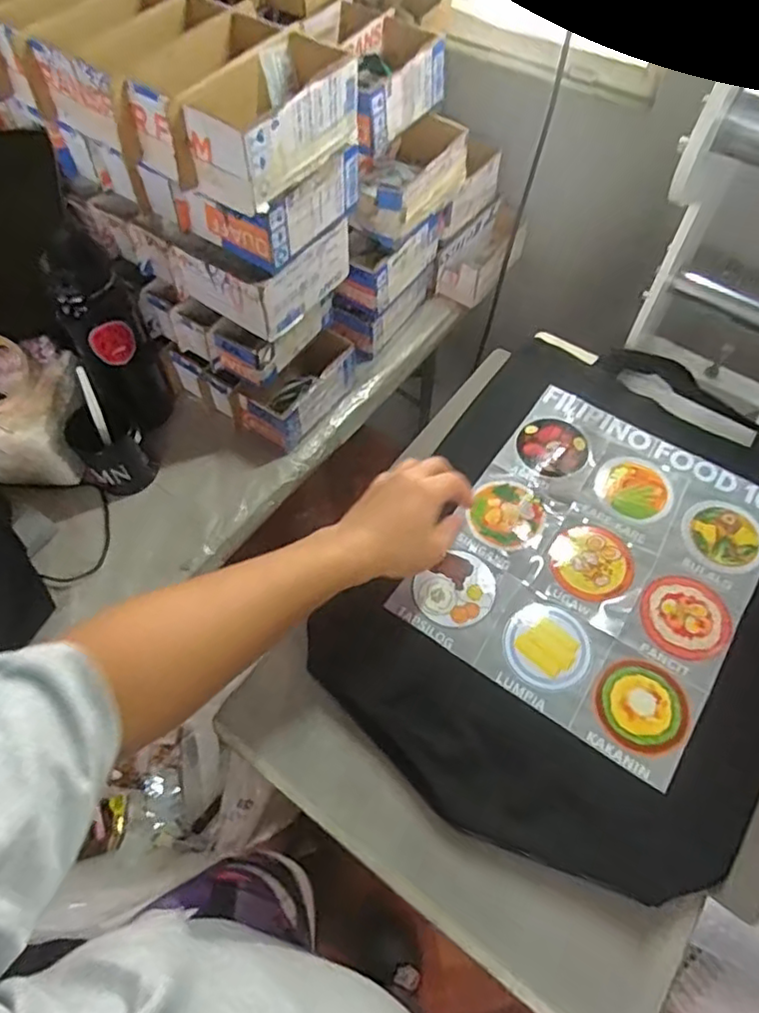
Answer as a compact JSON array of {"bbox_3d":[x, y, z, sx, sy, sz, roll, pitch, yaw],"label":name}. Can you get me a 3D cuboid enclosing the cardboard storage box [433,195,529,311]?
[{"bbox_3d":[0.168,-0.393,0.941,0.075,0.072,0.176,35,65,19],"label":"cardboard storage box"}]

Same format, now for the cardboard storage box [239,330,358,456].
[{"bbox_3d":[-0.112,-0.162,0.815,0.089,0.076,0.164,31,64,17],"label":"cardboard storage box"}]

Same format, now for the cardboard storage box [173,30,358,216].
[{"bbox_3d":[-0.093,-0.355,0.551,0.087,0.074,0.186,30,64,16],"label":"cardboard storage box"}]

